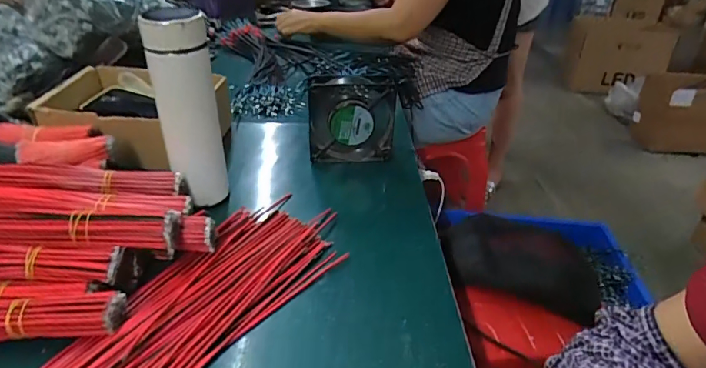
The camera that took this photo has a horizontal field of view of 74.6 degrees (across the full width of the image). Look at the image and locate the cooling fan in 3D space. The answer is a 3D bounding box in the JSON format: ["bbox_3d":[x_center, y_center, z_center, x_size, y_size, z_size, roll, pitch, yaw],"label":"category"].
[{"bbox_3d":[-0.003,-0.087,0.659,0.117,0.131,0.031,2,31,-1],"label":"cooling fan"}]

